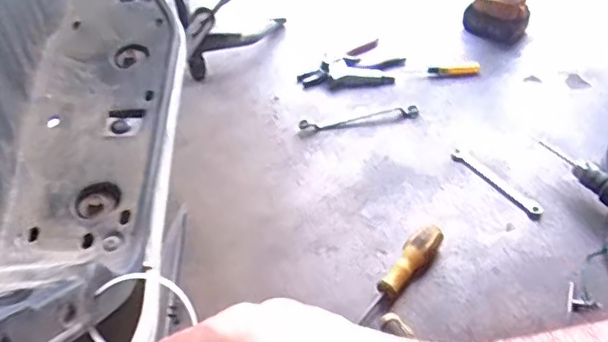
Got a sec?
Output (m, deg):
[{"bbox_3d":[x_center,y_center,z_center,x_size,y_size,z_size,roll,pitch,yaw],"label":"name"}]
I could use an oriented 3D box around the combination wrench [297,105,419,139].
[{"bbox_3d":[0.087,-0.083,0.921,0.197,0.010,0.029,-11,42,-6],"label":"combination wrench"}]

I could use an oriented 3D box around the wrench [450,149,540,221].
[{"bbox_3d":[0.265,0.014,0.802,0.025,0.004,0.159,-25,45,-20],"label":"wrench"}]

